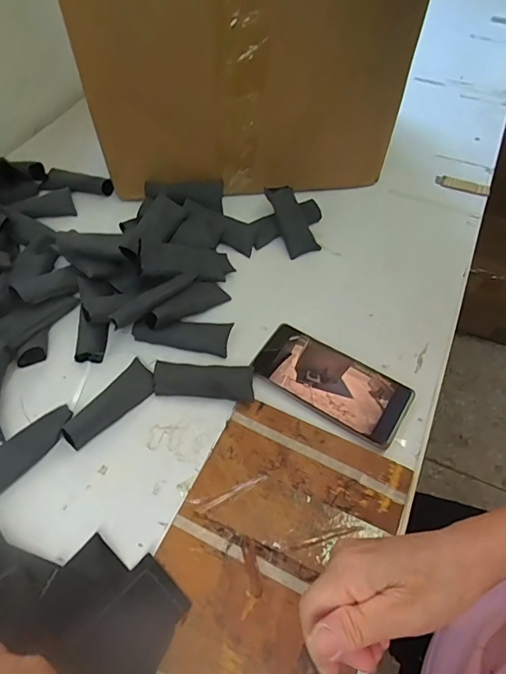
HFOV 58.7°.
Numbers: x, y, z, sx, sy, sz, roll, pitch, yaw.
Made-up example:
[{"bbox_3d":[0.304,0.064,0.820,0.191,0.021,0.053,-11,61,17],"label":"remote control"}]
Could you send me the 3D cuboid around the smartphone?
[{"bbox_3d":[0.081,0.045,0.470,0.158,0.011,0.075,30,61,18],"label":"smartphone"}]

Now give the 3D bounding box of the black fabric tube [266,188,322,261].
[{"bbox_3d":[0.050,-0.154,0.590,0.040,0.013,0.099,-22,86,-15],"label":"black fabric tube"}]

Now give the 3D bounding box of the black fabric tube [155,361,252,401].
[{"bbox_3d":[-0.051,0.046,0.465,0.101,0.017,0.035,4,56,2],"label":"black fabric tube"}]

